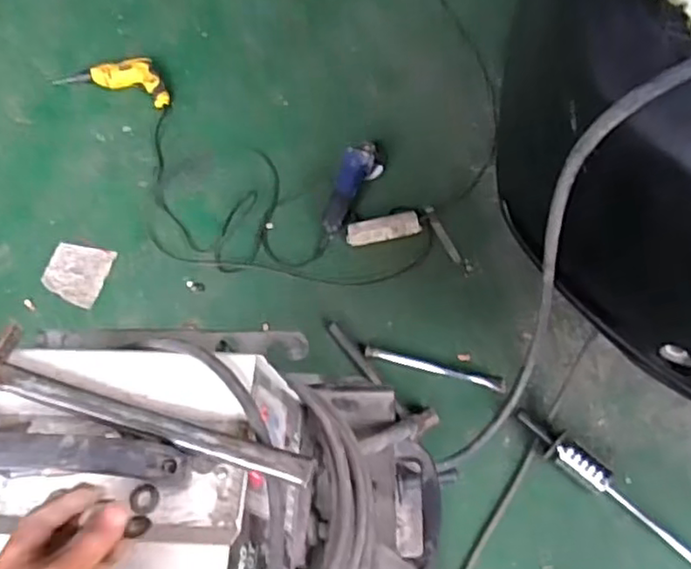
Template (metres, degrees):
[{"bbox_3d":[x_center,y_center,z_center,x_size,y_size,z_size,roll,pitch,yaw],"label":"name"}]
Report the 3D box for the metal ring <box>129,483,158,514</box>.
[{"bbox_3d":[-0.162,0.173,0.534,0.024,0.005,0.024,-7,52,8],"label":"metal ring"}]

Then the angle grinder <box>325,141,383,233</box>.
[{"bbox_3d":[0.015,-0.235,1.645,0.097,0.073,0.249,15,62,12],"label":"angle grinder"}]

